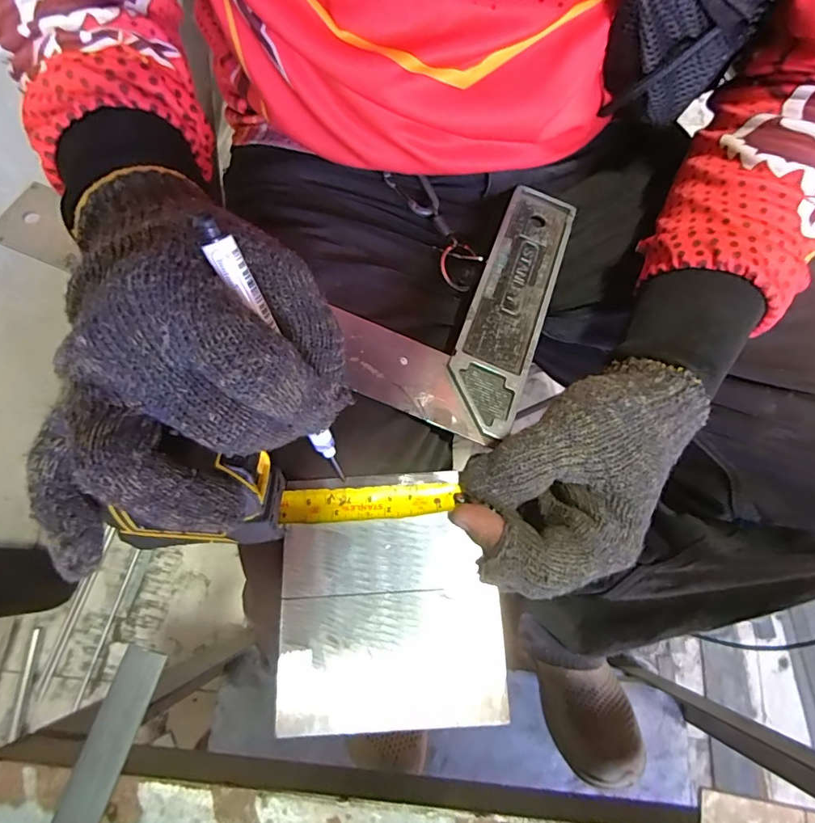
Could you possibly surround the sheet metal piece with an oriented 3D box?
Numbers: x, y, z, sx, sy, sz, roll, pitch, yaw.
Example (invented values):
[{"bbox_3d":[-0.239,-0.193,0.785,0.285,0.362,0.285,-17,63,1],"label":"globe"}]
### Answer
[{"bbox_3d":[-0.008,0.086,0.230,0.099,0.005,0.110,-1,70,-3],"label":"sheet metal piece"}]

